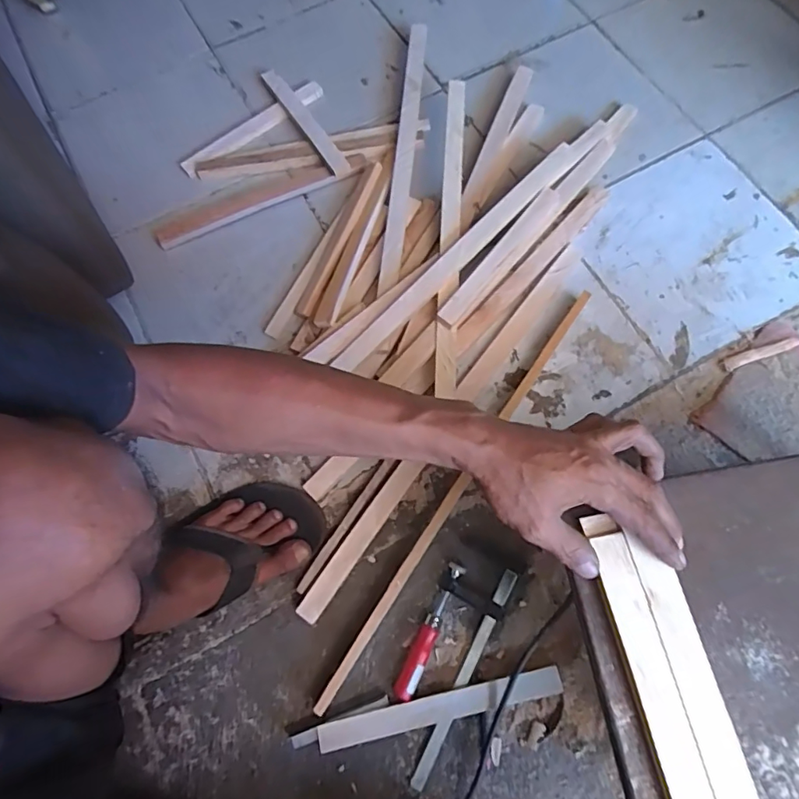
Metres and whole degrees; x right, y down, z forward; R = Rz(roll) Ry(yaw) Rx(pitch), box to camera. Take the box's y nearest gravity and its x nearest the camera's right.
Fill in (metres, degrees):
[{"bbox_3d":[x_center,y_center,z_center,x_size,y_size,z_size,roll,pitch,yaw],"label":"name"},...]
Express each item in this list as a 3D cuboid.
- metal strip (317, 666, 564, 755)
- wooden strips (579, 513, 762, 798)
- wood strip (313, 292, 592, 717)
[{"bbox_3d":[0.043,0.330,0.544,0.261,0.008,0.027,-14,60,-1],"label":"metal strip"},{"bbox_3d":[0.187,0.203,0.332,0.057,0.014,0.253,-12,69,-2],"label":"wooden strips"},{"bbox_3d":[0.077,0.097,0.607,0.017,0.023,0.576,32,75,13],"label":"wood strip"}]

